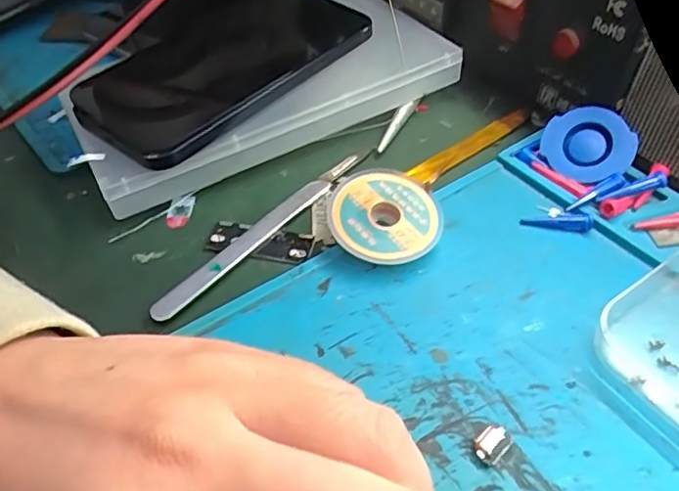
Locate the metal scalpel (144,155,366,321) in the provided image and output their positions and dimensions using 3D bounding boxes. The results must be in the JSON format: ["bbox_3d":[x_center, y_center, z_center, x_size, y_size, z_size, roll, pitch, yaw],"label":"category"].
[{"bbox_3d":[-0.031,-0.008,0.238,0.011,0.005,0.116,31,56,28],"label":"metal scalpel"}]

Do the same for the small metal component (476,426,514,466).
[{"bbox_3d":[0.047,0.060,0.170,0.011,0.005,0.008,-38,55,-26],"label":"small metal component"}]

